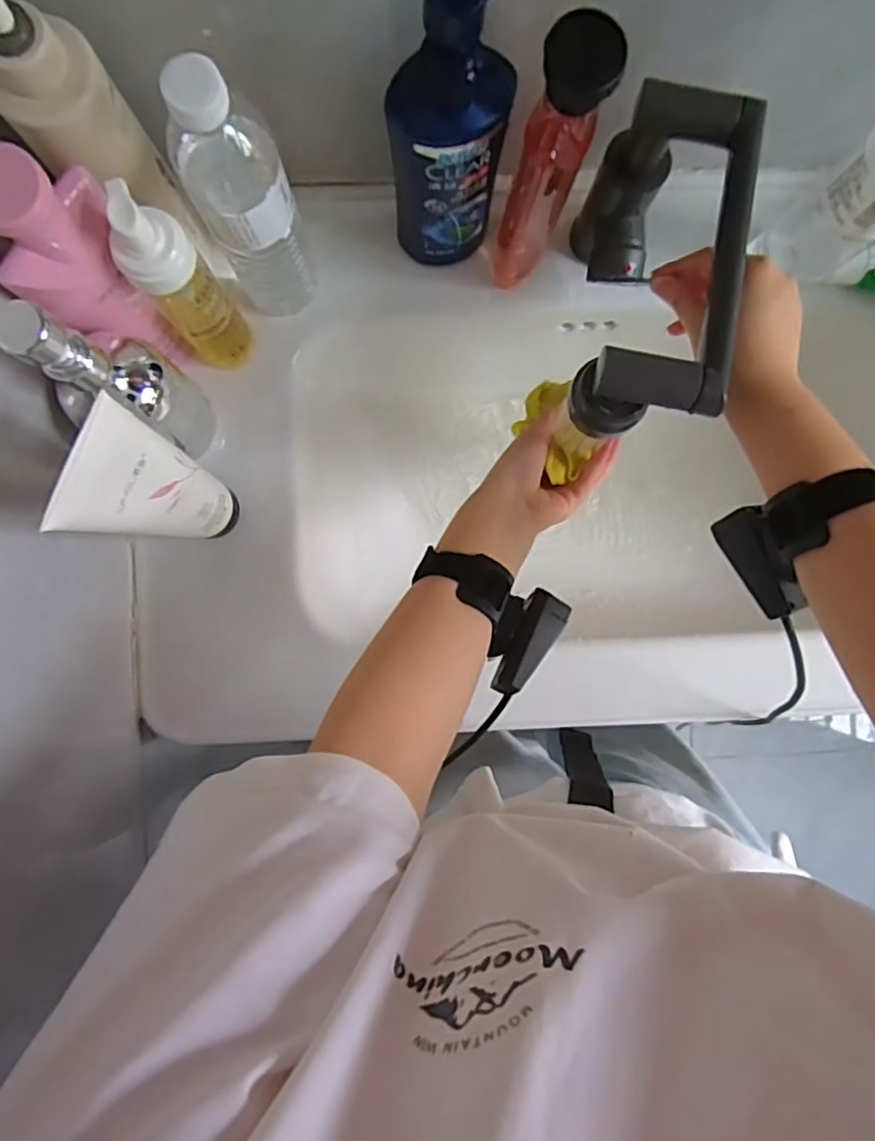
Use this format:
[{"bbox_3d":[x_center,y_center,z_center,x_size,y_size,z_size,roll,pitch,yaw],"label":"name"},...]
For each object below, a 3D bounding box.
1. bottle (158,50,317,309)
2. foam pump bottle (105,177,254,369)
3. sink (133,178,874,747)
[{"bbox_3d":[-0.125,-0.240,0.429,0.064,0.222,0.050,-23,91,-3],"label":"bottle"},{"bbox_3d":[-0.176,-0.196,0.448,0.047,0.186,0.044,0,89,-3],"label":"foam pump bottle"},{"bbox_3d":[0.089,-0.079,0.599,0.693,0.170,0.420,-1,90,-3],"label":"sink"}]

